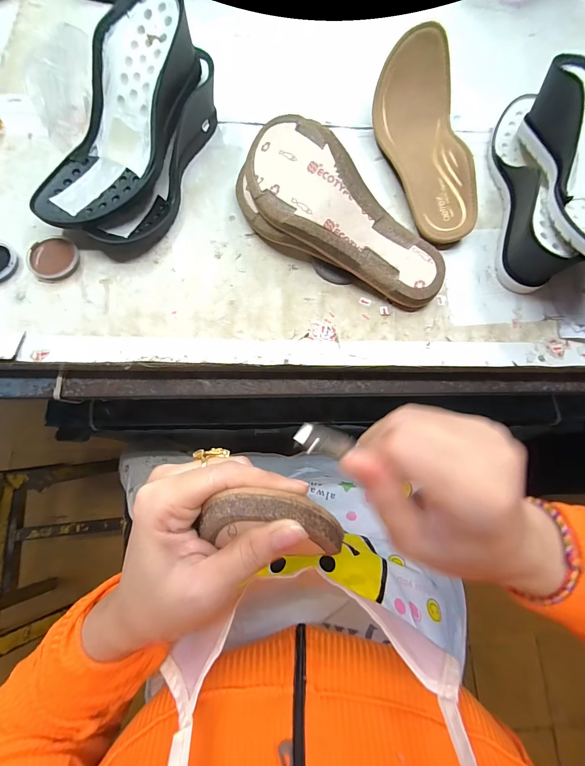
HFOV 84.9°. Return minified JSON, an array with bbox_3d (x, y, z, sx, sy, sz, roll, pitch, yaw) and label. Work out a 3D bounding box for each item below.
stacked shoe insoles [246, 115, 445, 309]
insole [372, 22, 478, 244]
[{"bbox_3d":[0.040,-0.149,0.296,0.217,0.072,0.078,41,77,9],"label":"stacked shoe insoles"},{"bbox_3d":[0.144,-0.260,0.342,0.086,0.054,0.230,-8,74,-4],"label":"insole"}]

